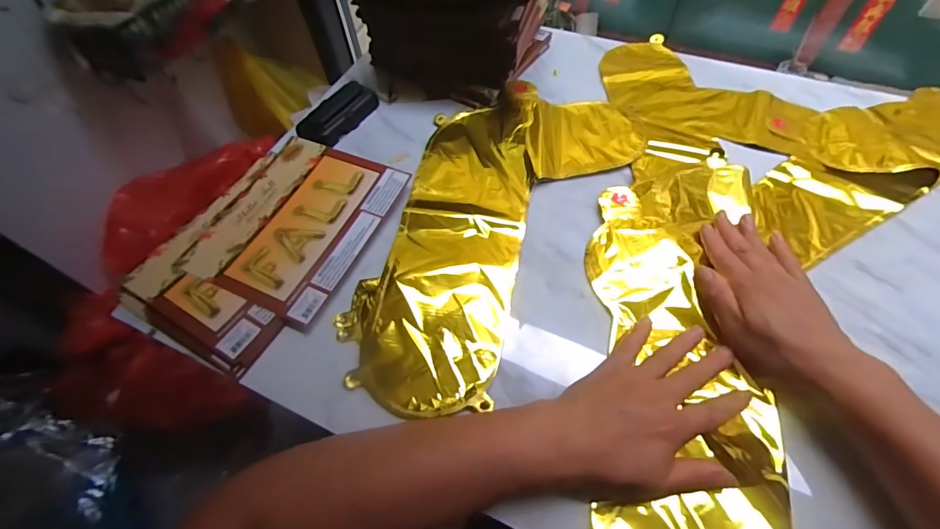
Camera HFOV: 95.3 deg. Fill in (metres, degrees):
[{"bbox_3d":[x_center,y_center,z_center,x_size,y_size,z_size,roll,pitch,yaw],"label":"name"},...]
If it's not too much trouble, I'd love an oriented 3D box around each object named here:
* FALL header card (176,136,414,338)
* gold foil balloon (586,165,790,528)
[{"bbox_3d":[-0.176,-0.048,0.438,0.160,0.010,0.188,20,62,15],"label":"FALL header card"},{"bbox_3d":[0.175,0.076,0.348,0.148,0.022,0.402,5,62,7],"label":"gold foil balloon"}]

